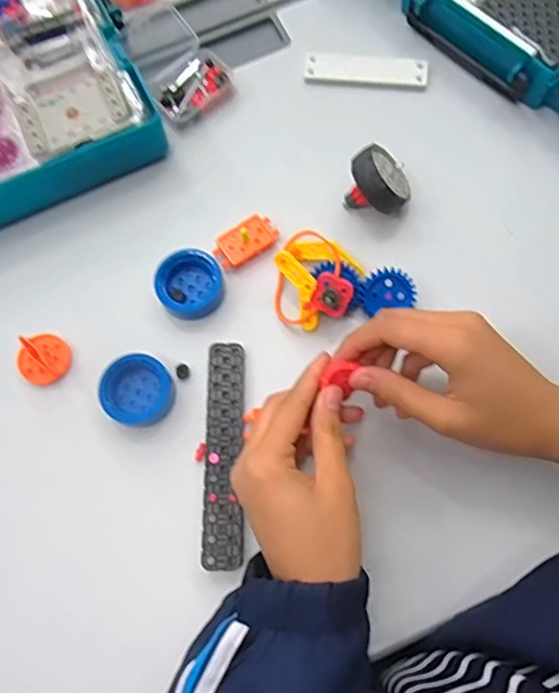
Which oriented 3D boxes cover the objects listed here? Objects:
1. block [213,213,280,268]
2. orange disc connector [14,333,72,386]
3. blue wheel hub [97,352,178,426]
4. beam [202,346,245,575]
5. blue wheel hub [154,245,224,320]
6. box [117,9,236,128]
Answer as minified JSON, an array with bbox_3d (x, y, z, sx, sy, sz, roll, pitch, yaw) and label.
[{"bbox_3d":[-0.025,-0.080,0.430,0.047,0.019,0.025,-37,74,-9],"label":"block"},{"bbox_3d":[-0.170,0.007,0.411,0.035,0.022,0.036,-1,72,3],"label":"orange disc connector"},{"bbox_3d":[-0.098,0.030,0.397,0.046,0.022,0.045,-1,72,3],"label":"blue wheel hub"},{"bbox_3d":[-0.037,0.070,0.387,0.025,0.013,0.148,-2,72,2],"label":"beam"},{"bbox_3d":[-0.066,-0.046,0.422,0.048,0.021,0.044,-1,72,3],"label":"blue wheel hub"},{"bbox_3d":[-0.086,-0.231,0.479,0.065,0.027,0.094,-39,74,-9],"label":"box"}]

